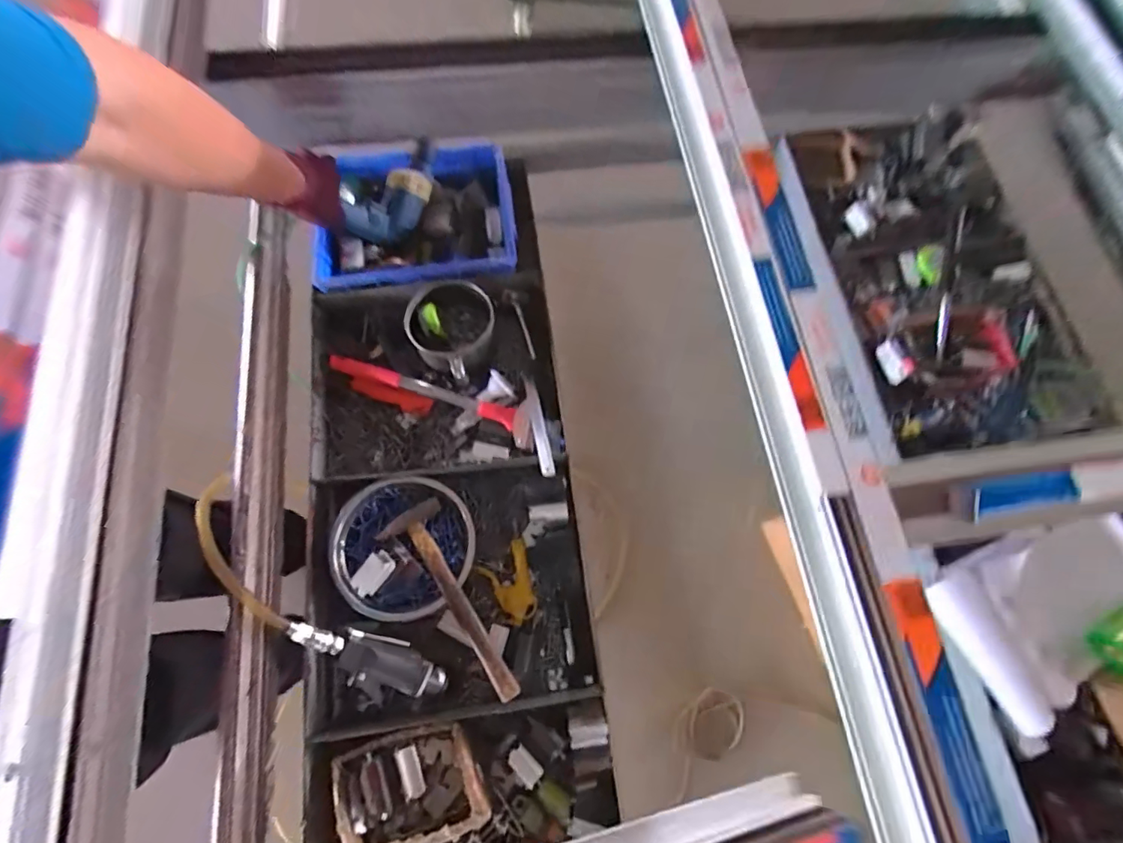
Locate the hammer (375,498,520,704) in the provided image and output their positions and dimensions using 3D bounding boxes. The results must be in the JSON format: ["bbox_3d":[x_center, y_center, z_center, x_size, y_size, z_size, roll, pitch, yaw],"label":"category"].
[{"bbox_3d":[-0.160,0.260,0.704,0.092,0.031,0.298,-30,74,-12],"label":"hammer"}]

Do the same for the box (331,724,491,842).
[{"bbox_3d":[-0.196,0.475,0.638,0.183,0.063,0.120,-11,71,-6],"label":"box"}]

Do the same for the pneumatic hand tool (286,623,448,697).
[{"bbox_3d":[-0.245,0.308,0.638,0.240,0.038,0.056,40,68,-30],"label":"pneumatic hand tool"}]

